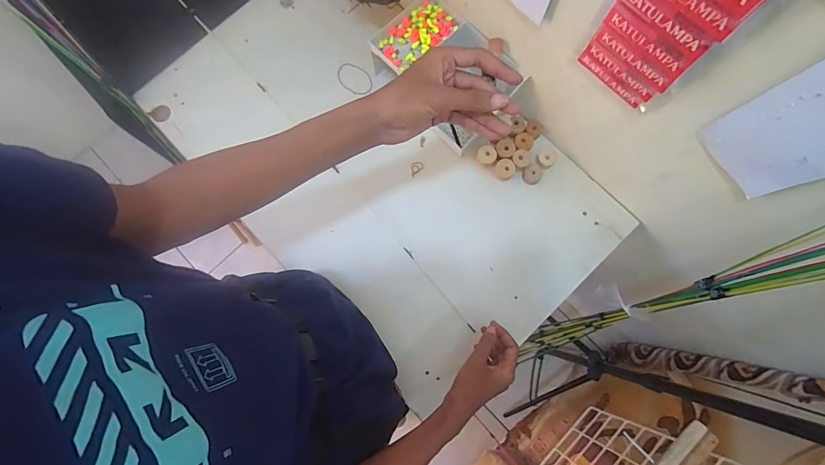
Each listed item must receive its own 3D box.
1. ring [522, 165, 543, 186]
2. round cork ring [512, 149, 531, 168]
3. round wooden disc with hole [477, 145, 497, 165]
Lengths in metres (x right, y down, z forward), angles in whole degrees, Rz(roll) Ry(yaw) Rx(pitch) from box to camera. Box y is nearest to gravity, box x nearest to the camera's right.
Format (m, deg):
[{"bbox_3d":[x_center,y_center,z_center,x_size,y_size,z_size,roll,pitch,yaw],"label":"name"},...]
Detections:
[{"bbox_3d":[0.213,-0.102,0.712,0.035,0.017,0.031,-21,79,-3],"label":"ring"},{"bbox_3d":[0.193,-0.130,0.710,0.034,0.010,0.032,0,79,1],"label":"round cork ring"},{"bbox_3d":[0.131,-0.136,0.712,0.033,0.016,0.031,0,79,1],"label":"round wooden disc with hole"}]

